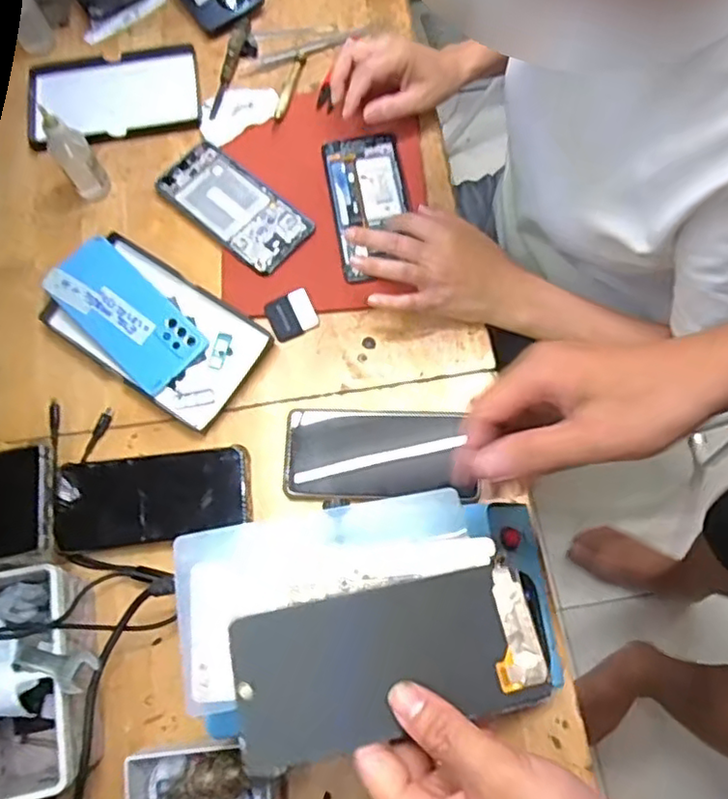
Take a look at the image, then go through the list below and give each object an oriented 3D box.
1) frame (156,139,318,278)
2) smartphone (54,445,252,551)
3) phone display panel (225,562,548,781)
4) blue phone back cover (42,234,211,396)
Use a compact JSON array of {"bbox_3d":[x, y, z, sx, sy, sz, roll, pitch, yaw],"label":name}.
[{"bbox_3d":[-0.131,-0.192,0.632,0.159,0.006,0.075,38,77,13],"label":"frame"},{"bbox_3d":[-0.178,0.083,0.543,0.160,0.011,0.072,-6,72,0],"label":"smartphone"},{"bbox_3d":[0.013,0.134,0.334,0.157,0.011,0.070,-11,72,-13],"label":"phone display panel"},{"bbox_3d":[-0.222,-0.082,0.596,0.156,0.007,0.075,43,76,7],"label":"blue phone back cover"}]

